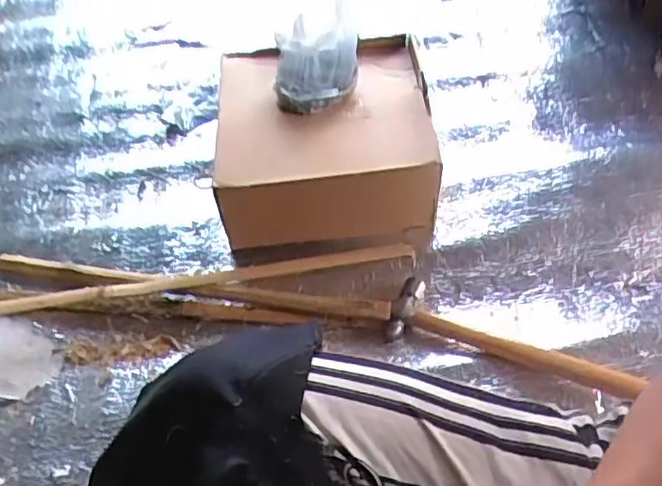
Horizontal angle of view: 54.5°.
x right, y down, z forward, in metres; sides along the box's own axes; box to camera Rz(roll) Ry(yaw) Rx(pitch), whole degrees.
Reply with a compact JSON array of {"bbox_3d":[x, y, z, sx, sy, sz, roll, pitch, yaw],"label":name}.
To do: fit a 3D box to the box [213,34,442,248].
[{"bbox_3d":[-0.003,-0.138,0.823,0.263,0.131,0.268,-3,51,0],"label":"box"}]

